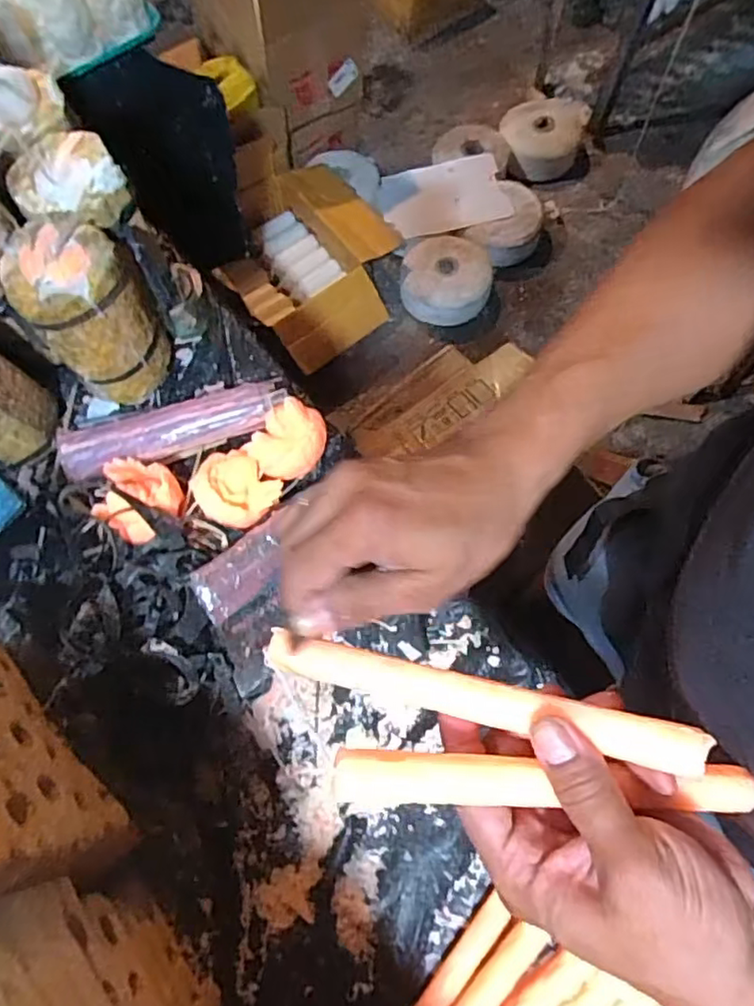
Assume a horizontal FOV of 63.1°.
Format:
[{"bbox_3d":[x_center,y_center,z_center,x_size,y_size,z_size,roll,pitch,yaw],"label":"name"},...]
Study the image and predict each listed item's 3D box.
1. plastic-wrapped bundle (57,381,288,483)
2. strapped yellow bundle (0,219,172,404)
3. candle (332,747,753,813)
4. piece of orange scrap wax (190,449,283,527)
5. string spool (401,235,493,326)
[{"bbox_3d":[-0.192,-0.072,0.581,0.208,0.031,0.045,-16,71,-4],"label":"plastic-wrapped bundle"},{"bbox_3d":[-0.253,-0.171,0.560,0.093,0.154,0.083,-30,72,-9],"label":"strapped yellow bundle"},{"bbox_3d":[0.077,0.119,0.263,0.191,0.013,0.019,8,70,-14],"label":"candle"},{"bbox_3d":[-0.130,-0.014,0.554,0.071,0.016,0.064,41,77,14],"label":"piece of orange scrap wax"},{"bbox_3d":[0.168,-0.541,1.486,0.204,0.066,0.198,-1,71,1],"label":"string spool"}]

